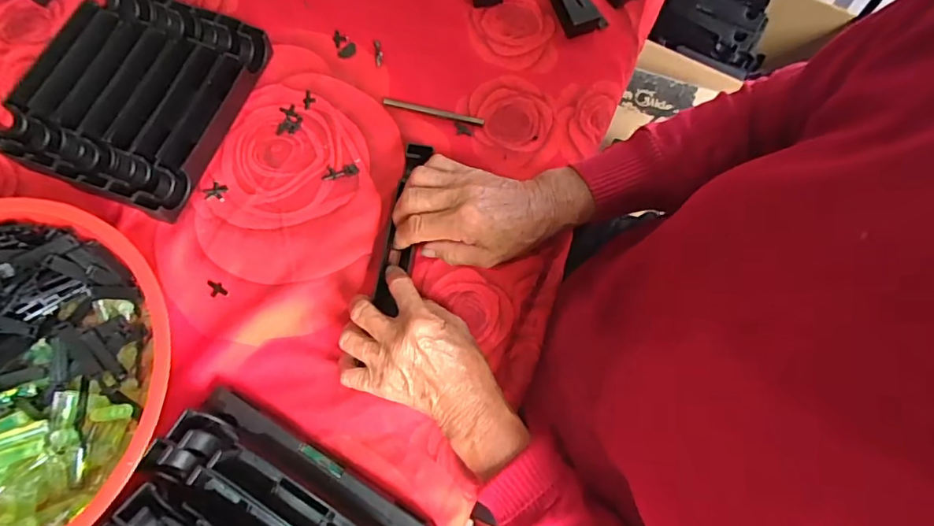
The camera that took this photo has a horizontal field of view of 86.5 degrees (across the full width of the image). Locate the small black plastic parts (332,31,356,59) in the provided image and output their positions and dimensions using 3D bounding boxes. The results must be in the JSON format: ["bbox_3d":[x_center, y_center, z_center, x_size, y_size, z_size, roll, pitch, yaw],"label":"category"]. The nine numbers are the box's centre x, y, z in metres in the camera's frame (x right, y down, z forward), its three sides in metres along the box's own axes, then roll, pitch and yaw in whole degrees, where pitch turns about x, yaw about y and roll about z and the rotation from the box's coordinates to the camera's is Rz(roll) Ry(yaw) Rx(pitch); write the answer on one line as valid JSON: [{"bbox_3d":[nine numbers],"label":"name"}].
[{"bbox_3d":[-0.120,-0.215,0.488,0.018,0.004,0.030,-18,76,-5],"label":"small black plastic parts"}]

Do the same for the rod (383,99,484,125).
[{"bbox_3d":[-0.032,-0.143,0.469,0.095,0.004,0.008,12,75,3],"label":"rod"}]

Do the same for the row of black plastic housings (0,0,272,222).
[{"bbox_3d":[-0.292,-0.152,0.439,0.171,0.028,0.193,21,76,5],"label":"row of black plastic housings"}]

